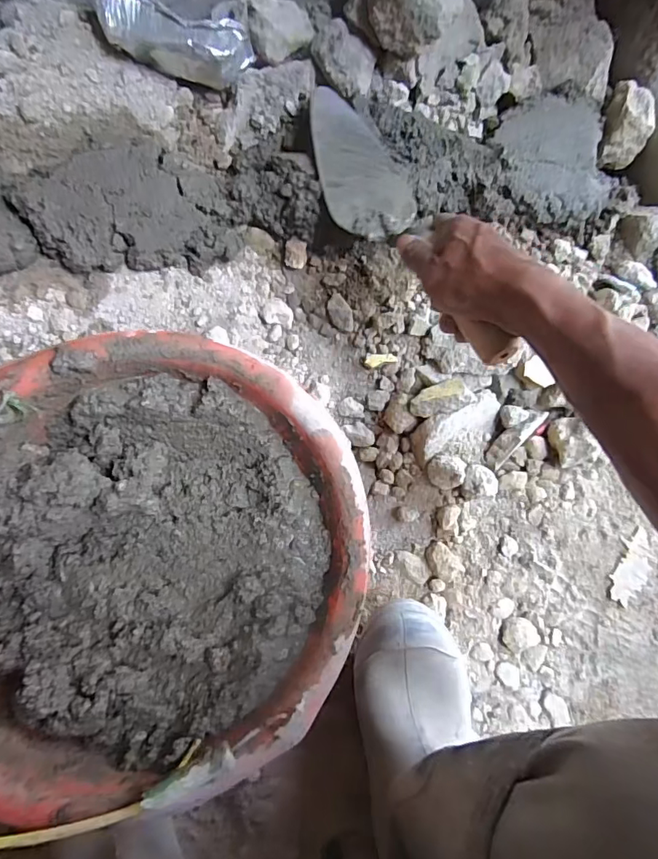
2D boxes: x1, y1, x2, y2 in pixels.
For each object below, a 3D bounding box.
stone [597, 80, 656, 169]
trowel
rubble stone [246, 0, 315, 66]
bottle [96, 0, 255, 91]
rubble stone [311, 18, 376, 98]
[{"bbox_3d":[0.343,-0.355,0.571,0.055,0.042,0.085,2,87,-9],"label":"stone"},{"bbox_3d":[0.062,-0.186,0.445,0.088,0.045,0.327,-24,68,-10],"label":"trowel"},{"bbox_3d":[-0.047,-0.395,0.491,0.064,0.031,0.054,-6,88,-10],"label":"rubble stone"},{"bbox_3d":[-0.146,-0.369,0.466,0.141,0.044,0.047,8,86,-9],"label":"bottle"},{"bbox_3d":[0.015,-0.381,0.510,0.069,0.026,0.050,41,82,-6],"label":"rubble stone"}]

